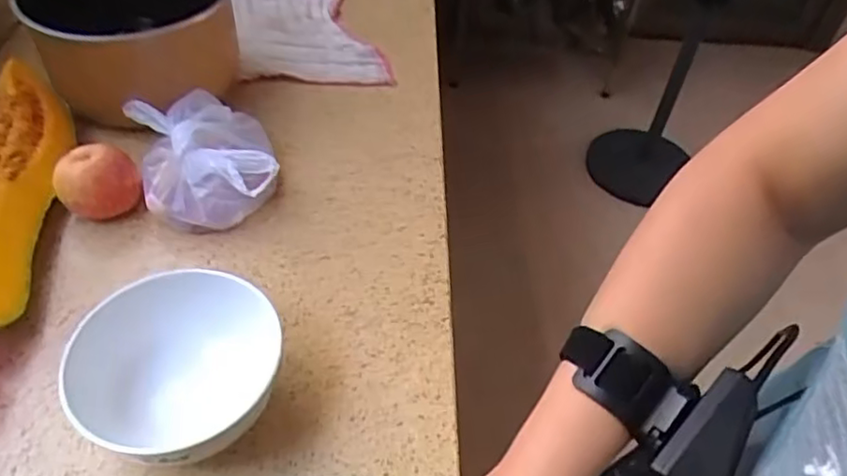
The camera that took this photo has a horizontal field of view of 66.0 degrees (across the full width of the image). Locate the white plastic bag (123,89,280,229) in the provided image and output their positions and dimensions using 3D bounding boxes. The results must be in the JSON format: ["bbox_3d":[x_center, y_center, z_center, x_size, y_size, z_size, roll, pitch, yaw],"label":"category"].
[{"bbox_3d":[-0.233,-0.086,0.697,0.135,0.078,0.157,-10,49,-15],"label":"white plastic bag"}]

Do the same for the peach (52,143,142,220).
[{"bbox_3d":[-0.333,-0.056,0.670,0.076,0.068,0.076,3,47,-3],"label":"peach"}]

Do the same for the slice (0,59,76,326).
[{"bbox_3d":[-0.412,-0.049,0.654,0.080,0.067,0.319,-9,49,-14],"label":"slice"}]

